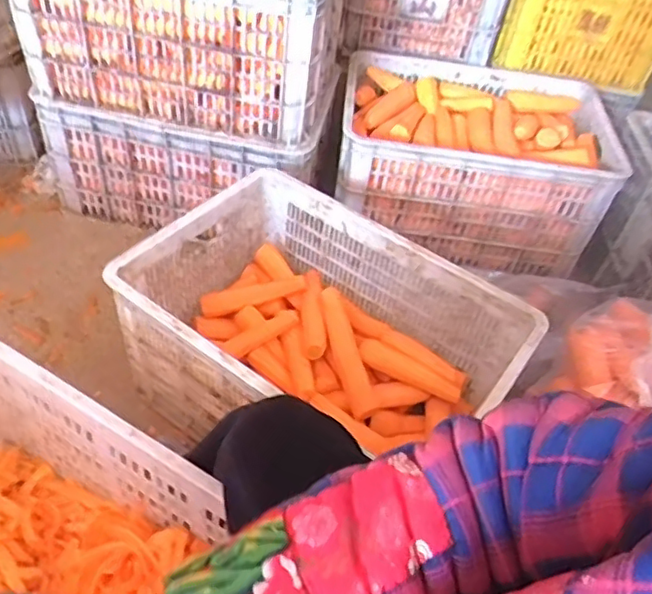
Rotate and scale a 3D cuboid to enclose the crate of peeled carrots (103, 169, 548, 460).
[{"bbox_3d":[-0.014,0.079,0.945,0.521,0.238,0.351,33,50,22],"label":"crate of peeled carrots"}]

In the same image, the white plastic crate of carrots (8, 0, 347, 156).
[{"bbox_3d":[-0.235,-0.485,1.114,0.508,0.276,0.296,12,46,4],"label":"white plastic crate of carrots"}]

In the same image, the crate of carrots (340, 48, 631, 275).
[{"bbox_3d":[0.292,-0.279,1.310,0.520,0.257,0.374,7,45,-1],"label":"crate of carrots"}]

